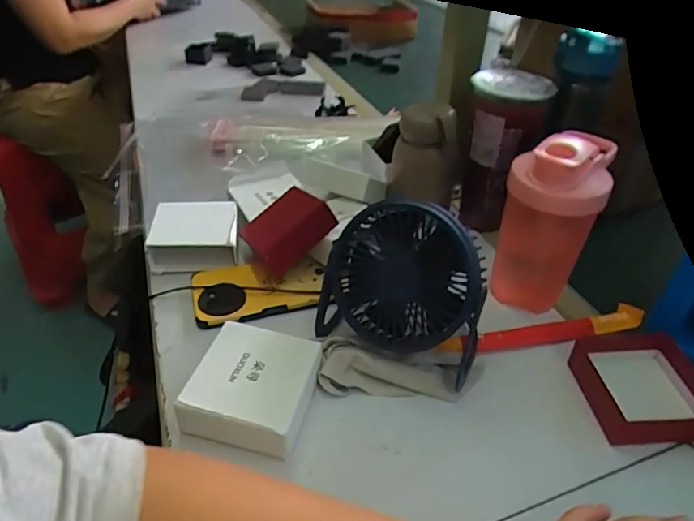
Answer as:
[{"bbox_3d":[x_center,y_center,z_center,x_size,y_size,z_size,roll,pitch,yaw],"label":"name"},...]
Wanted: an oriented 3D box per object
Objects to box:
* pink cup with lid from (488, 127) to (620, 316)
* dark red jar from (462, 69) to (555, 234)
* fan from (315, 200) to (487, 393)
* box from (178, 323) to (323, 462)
[{"bbox_3d":[0.194,-0.035,0.479,0.084,0.169,0.090,20,42,21],"label":"pink cup with lid"},{"bbox_3d":[0.181,-0.128,0.596,0.076,0.180,0.079,1,39,-1],"label":"dark red jar"},{"bbox_3d":[0.049,0.024,0.430,0.145,0.135,0.068,18,41,19],"label":"fan"},{"bbox_3d":[-0.077,0.104,0.402,0.099,0.038,0.103,9,39,8],"label":"box"}]

